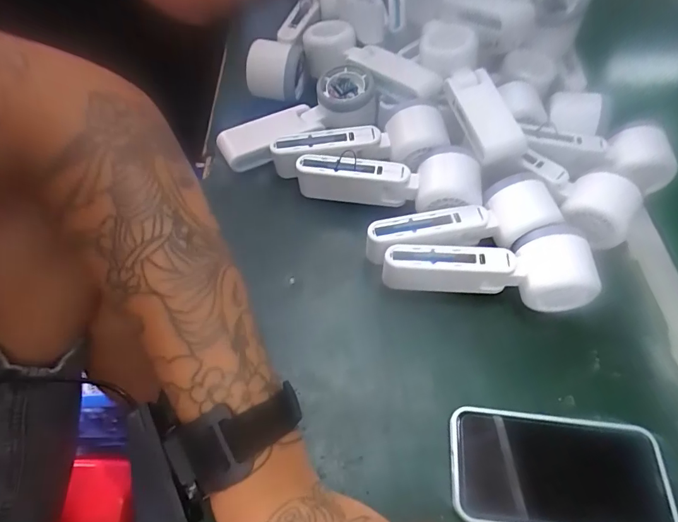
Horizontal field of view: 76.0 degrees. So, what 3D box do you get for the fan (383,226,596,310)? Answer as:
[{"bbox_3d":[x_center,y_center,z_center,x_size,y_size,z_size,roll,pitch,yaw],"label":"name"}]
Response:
[{"bbox_3d":[0.119,0.009,0.353,0.159,0.058,0.048,-1,58,-1],"label":"fan"}]

